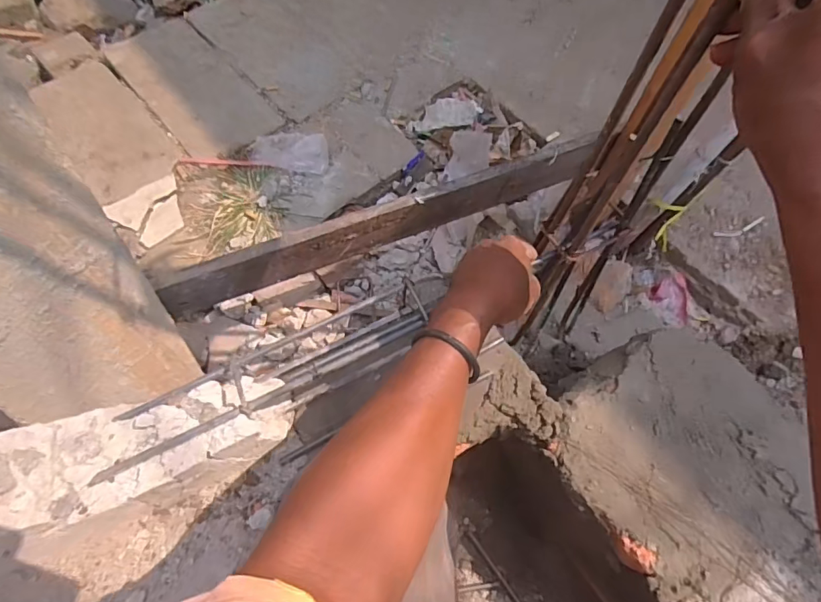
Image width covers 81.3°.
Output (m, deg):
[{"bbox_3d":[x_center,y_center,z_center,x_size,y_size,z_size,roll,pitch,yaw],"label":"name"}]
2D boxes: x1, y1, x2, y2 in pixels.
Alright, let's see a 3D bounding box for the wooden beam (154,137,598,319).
[{"bbox_3d":[-0.027,-0.102,0.649,0.603,0.096,0.021,-19,68,-12],"label":"wooden beam"}]

